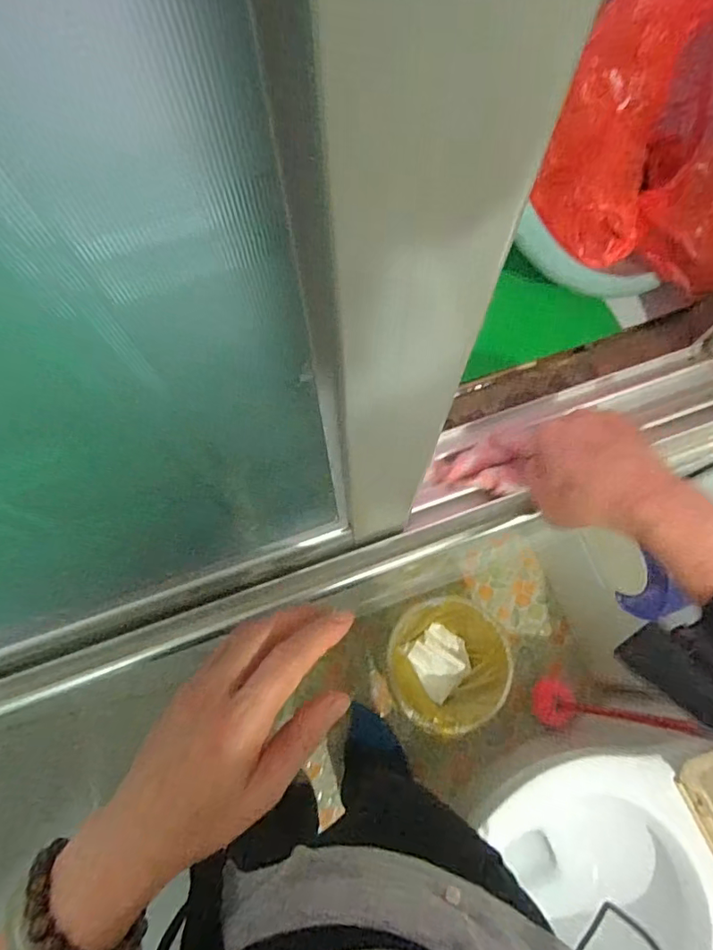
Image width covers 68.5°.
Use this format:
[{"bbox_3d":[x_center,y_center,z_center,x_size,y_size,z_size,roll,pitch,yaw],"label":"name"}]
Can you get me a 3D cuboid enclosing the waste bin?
[{"bbox_3d":[0.177,0.395,1.102,0.231,0.236,0.228,0,72,0],"label":"waste bin"}]

